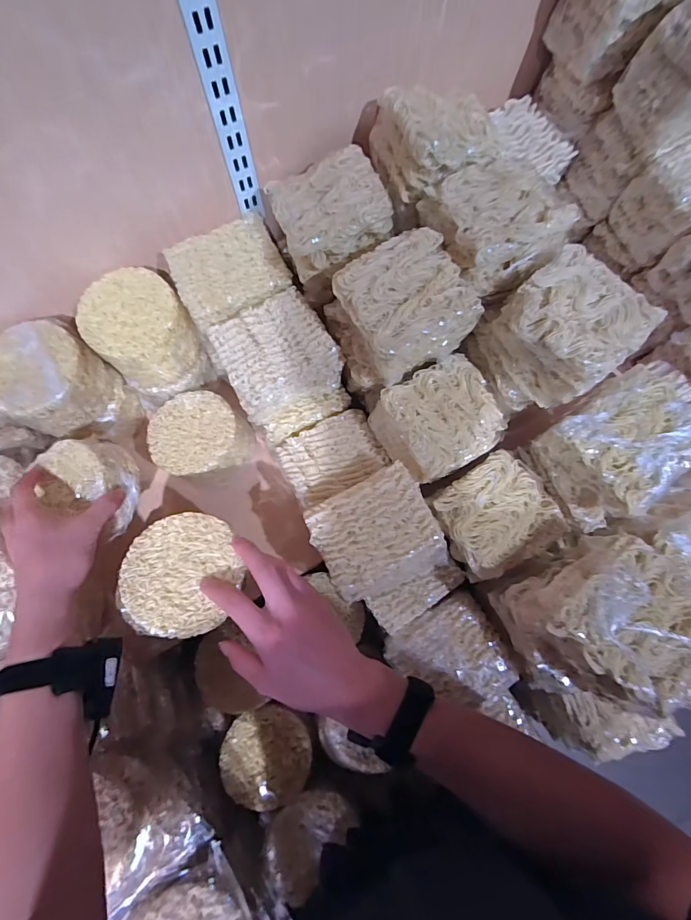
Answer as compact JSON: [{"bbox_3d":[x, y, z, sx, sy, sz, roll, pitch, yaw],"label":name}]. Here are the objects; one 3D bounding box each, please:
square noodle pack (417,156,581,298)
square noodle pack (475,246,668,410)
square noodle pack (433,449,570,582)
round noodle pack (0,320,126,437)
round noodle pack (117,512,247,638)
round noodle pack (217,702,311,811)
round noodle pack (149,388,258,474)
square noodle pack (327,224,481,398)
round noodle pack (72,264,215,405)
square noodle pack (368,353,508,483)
[{"bbox_3d":[0.155,-0.247,0.441,0.115,0.056,0.117,-20,75,-5],"label":"square noodle pack"},{"bbox_3d":[0.218,-0.126,0.440,0.119,0.091,0.119,-34,77,-8],"label":"square noodle pack"},{"bbox_3d":[0.172,0.063,0.498,0.119,0.049,0.115,-29,76,-7],"label":"square noodle pack"},{"bbox_3d":[-0.356,-0.094,0.521,0.107,0.095,0.113,0,75,1],"label":"round noodle pack"},{"bbox_3d":[-0.159,0.110,0.416,0.107,0.021,0.112,-3,75,0],"label":"round noodle pack"},{"bbox_3d":[-0.101,0.381,0.549,0.108,0.018,0.111,0,75,1],"label":"round noodle pack"},{"bbox_3d":[-0.194,-0.027,0.578,0.117,0.073,0.110,0,75,1],"label":"round noodle pack"},{"bbox_3d":[0.055,-0.158,0.451,0.119,0.083,0.112,-27,76,-7],"label":"square noodle pack"},{"bbox_3d":[-0.252,-0.154,0.548,0.111,0.117,0.121,0,75,1],"label":"round noodle pack"},{"bbox_3d":[0.108,-0.043,0.496,0.120,0.068,0.113,-30,76,-7],"label":"square noodle pack"}]

